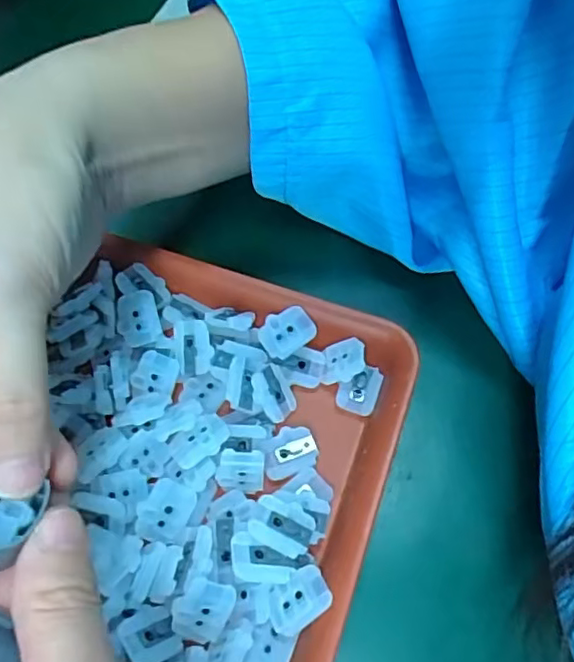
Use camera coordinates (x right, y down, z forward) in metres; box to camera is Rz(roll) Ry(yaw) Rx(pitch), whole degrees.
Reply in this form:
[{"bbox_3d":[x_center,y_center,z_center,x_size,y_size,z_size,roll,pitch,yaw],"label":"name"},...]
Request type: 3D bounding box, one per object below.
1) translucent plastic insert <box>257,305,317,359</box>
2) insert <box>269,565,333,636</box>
[{"bbox_3d":[0.000,0.000,0.244,0.021,0.007,0.016,-30,65,-17],"label":"translucent plastic insert"},{"bbox_3d":[0.004,0.087,0.196,0.021,0.008,0.015,-28,64,-16],"label":"insert"}]

